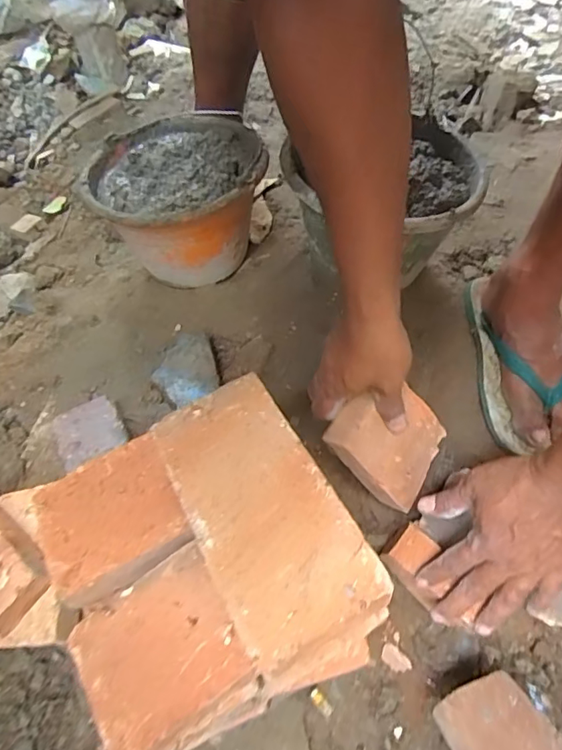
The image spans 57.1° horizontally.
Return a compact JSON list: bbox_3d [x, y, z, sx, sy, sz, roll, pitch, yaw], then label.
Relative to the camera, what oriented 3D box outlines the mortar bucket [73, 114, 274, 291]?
[{"bbox_3d":[-0.141,-0.251,0.749,0.232,0.153,0.233,-1,59,2],"label":"mortar bucket"}]

